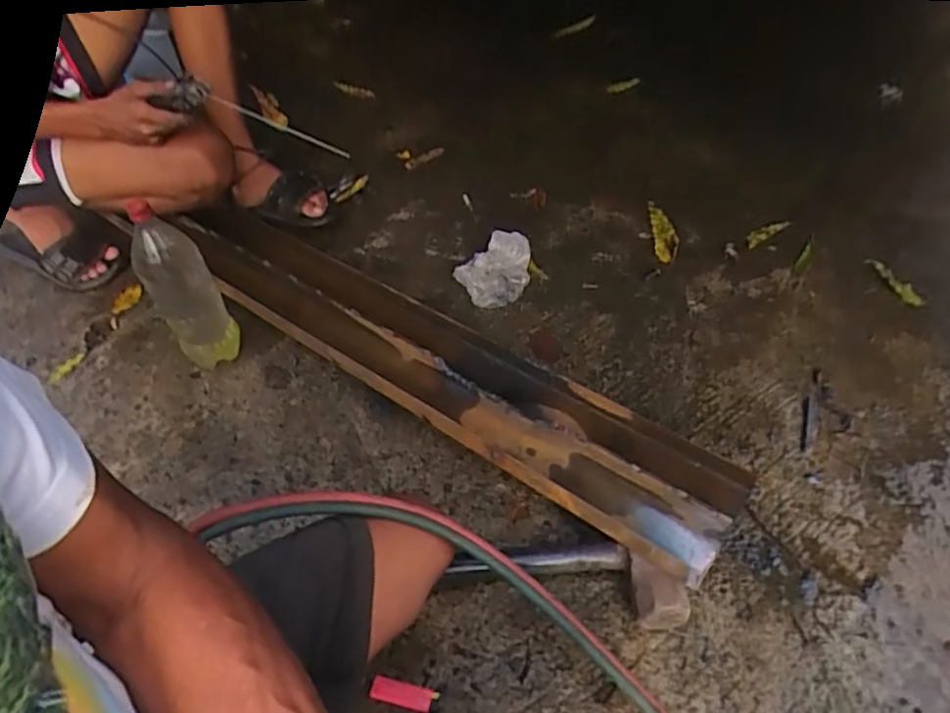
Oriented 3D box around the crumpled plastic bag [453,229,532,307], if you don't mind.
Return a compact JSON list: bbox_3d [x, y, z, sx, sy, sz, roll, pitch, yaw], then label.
[{"bbox_3d":[0.028,-0.153,1.085,0.131,0.088,0.095,0,50,6],"label":"crumpled plastic bag"}]

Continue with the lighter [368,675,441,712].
[{"bbox_3d":[-0.076,0.369,0.687,0.077,0.013,0.023,8,51,14],"label":"lighter"}]

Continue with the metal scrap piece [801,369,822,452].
[{"bbox_3d":[0.483,0.074,0.905,0.021,0.007,0.152,13,52,17],"label":"metal scrap piece"}]

